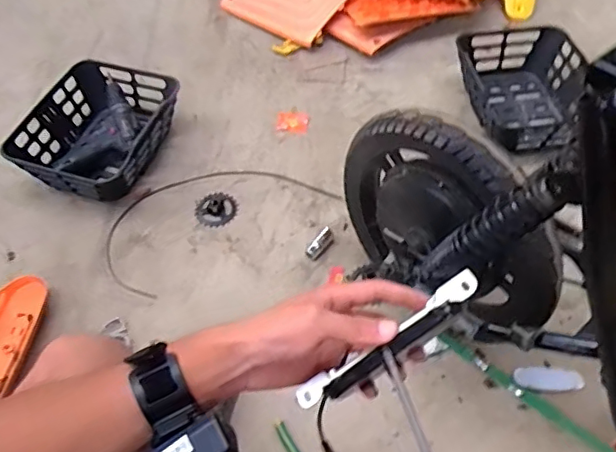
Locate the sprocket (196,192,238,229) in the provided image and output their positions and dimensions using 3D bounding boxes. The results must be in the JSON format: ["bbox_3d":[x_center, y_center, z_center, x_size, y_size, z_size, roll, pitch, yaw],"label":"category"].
[{"bbox_3d":[-0.187,-0.036,1.140,0.080,0.006,0.083,1,55,2],"label":"sprocket"}]

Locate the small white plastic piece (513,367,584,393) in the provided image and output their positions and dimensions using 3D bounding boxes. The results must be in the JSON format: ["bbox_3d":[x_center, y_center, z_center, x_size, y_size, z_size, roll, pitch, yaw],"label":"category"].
[{"bbox_3d":[0.395,0.251,0.910,0.110,0.004,0.039,1,55,2],"label":"small white plastic piece"}]

